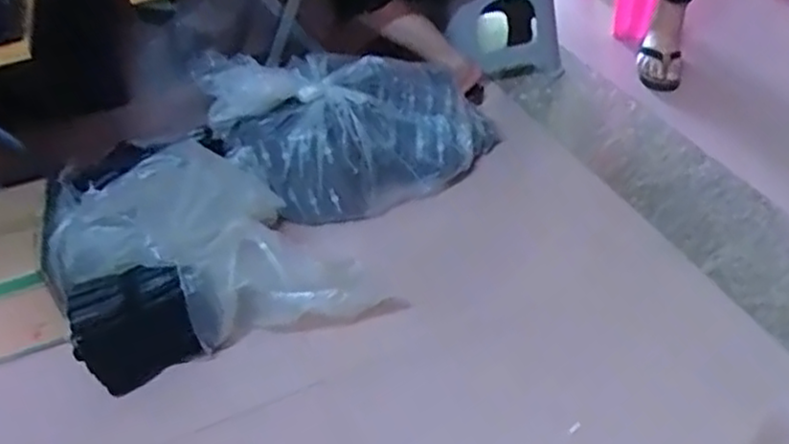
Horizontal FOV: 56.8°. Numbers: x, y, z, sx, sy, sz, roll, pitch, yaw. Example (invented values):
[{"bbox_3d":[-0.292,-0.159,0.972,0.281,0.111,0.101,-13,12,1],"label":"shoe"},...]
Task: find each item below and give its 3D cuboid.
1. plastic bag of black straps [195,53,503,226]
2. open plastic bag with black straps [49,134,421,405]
[{"bbox_3d":[-0.066,-0.207,1.558,0.587,0.320,0.252,-19,42,-13],"label":"plastic bag of black straps"},{"bbox_3d":[-0.333,0.044,1.361,0.573,0.275,0.365,-14,41,-7],"label":"open plastic bag with black straps"}]

